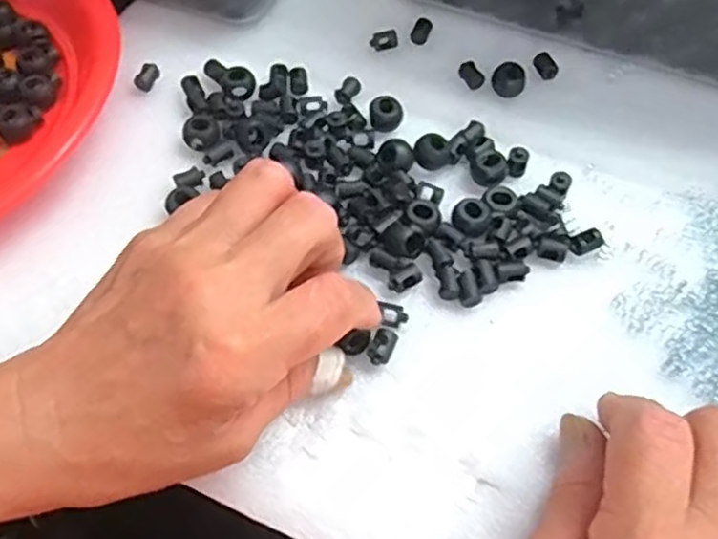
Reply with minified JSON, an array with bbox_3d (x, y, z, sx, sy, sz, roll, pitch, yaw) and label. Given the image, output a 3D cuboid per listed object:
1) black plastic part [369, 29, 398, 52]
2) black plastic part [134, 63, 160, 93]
[{"bbox_3d":[0.014,-0.125,0.383,0.015,0.008,0.008,-12,62,-5],"label":"black plastic part"},{"bbox_3d":[-0.112,-0.101,0.371,0.009,0.008,0.015,20,64,12],"label":"black plastic part"}]

